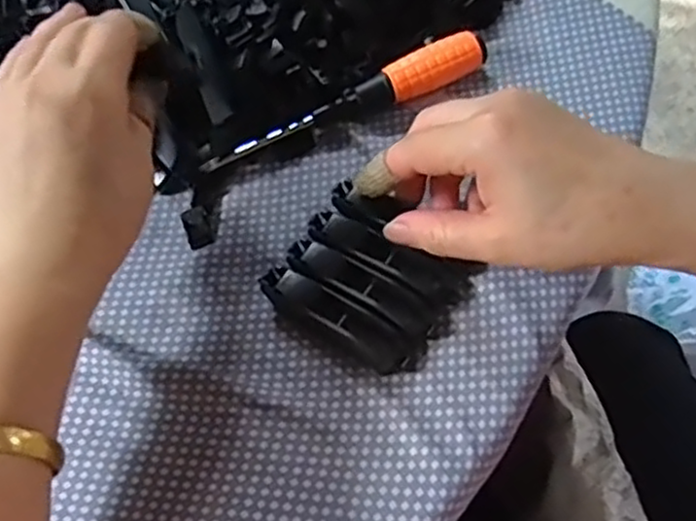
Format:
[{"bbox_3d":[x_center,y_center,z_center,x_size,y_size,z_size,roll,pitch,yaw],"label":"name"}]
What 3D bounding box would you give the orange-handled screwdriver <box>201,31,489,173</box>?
[{"bbox_3d":[0.001,-0.077,0.371,0.153,0.020,0.021,-27,65,-9],"label":"orange-handled screwdriver"}]

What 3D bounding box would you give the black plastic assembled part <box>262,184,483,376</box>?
[{"bbox_3d":[0.010,0.008,0.332,0.077,0.019,0.069,34,71,18],"label":"black plastic assembled part"}]

